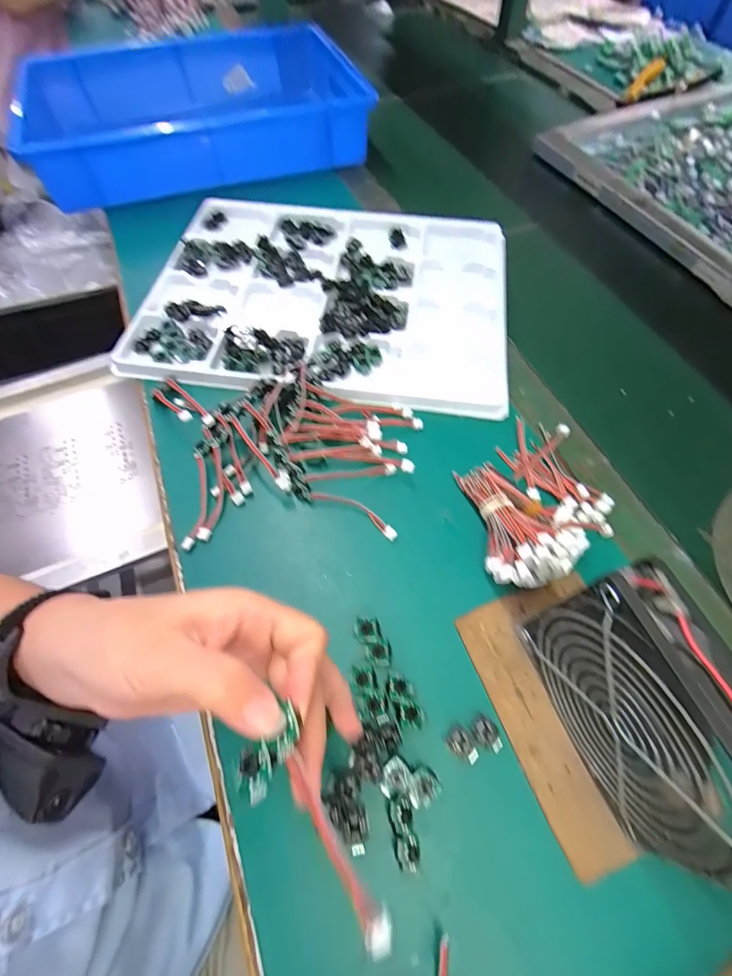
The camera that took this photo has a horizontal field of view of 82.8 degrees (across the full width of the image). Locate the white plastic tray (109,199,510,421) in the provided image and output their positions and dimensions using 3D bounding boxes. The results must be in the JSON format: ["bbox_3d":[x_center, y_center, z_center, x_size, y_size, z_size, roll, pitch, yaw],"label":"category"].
[{"bbox_3d":[-0.040,-0.210,0.428,0.366,0.021,0.279,8,62,5],"label":"white plastic tray"}]

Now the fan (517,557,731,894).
[{"bbox_3d":[0.131,0.111,0.194,0.028,0.130,0.124,-18,63,-9],"label":"fan"}]

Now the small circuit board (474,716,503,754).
[{"bbox_3d":[0.072,0.147,0.246,0.015,0.008,0.019,-11,62,-5],"label":"small circuit board"}]

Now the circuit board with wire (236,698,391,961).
[{"bbox_3d":[-0.020,0.126,0.149,0.026,0.009,0.086,-28,84,-13],"label":"circuit board with wire"}]

